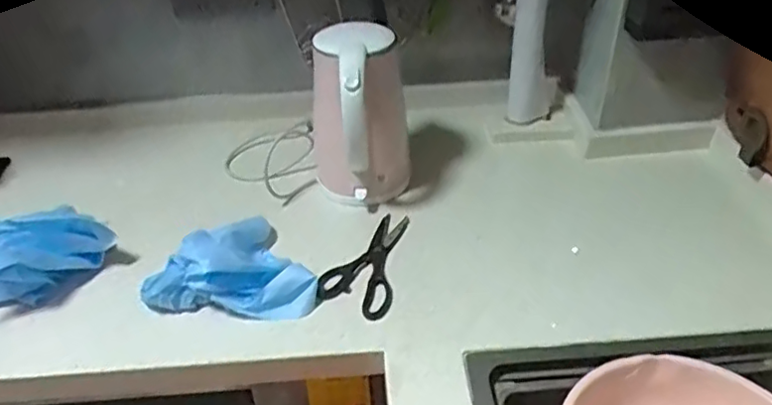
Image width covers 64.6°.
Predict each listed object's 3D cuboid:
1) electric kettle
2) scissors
[{"bbox_3d":[-0.043,-0.134,0.947,0.149,0.283,0.182,-6,38,-4],"label":"electric kettle"},{"bbox_3d":[-0.032,0.083,0.885,0.102,0.018,0.214,3,38,8],"label":"scissors"}]

